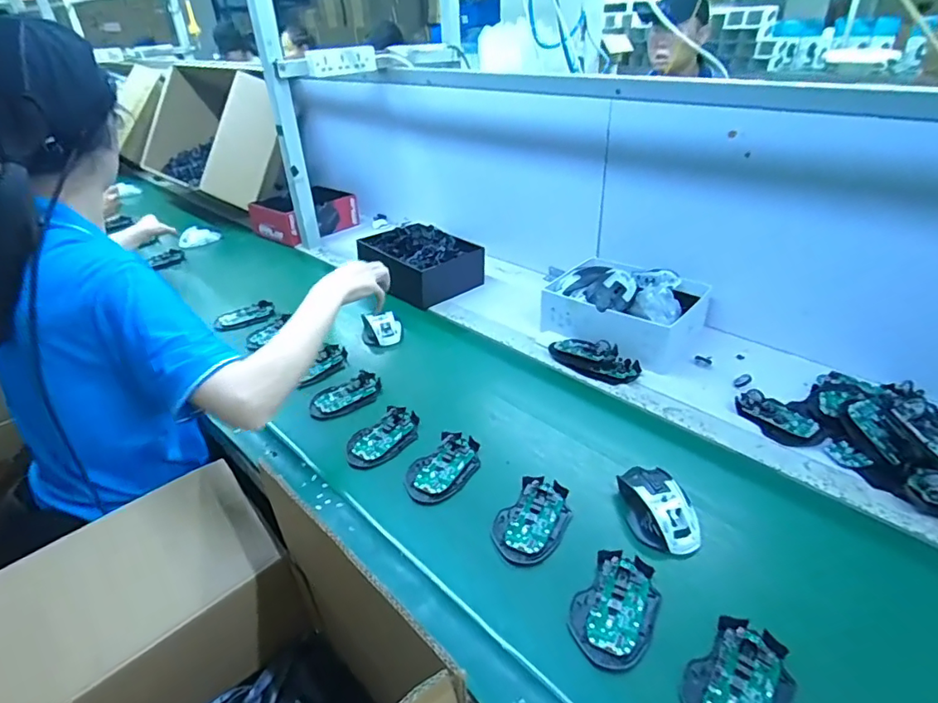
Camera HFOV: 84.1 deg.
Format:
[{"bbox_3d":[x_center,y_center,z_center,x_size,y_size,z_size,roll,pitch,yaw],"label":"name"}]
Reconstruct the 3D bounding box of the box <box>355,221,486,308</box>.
[{"bbox_3d":[-0.105,-0.201,1.146,0.235,0.094,0.184,26,42,35],"label":"box"}]

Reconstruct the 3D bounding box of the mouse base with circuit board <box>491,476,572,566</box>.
[{"bbox_3d":[0.074,0.191,0.600,0.071,0.015,0.114,20,39,29],"label":"mouse base with circuit board"}]

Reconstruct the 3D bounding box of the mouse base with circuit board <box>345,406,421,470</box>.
[{"bbox_3d":[-0.118,0.117,0.724,0.072,0.014,0.118,27,43,36],"label":"mouse base with circuit board"}]

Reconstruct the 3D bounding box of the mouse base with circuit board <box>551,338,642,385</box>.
[{"bbox_3d":[0.205,0.007,0.860,0.152,0.038,0.070,25,41,34],"label":"mouse base with circuit board"}]

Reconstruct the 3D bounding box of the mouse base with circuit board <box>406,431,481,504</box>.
[{"bbox_3d":[-0.032,0.148,0.673,0.069,0.015,0.111,21,39,30],"label":"mouse base with circuit board"}]

